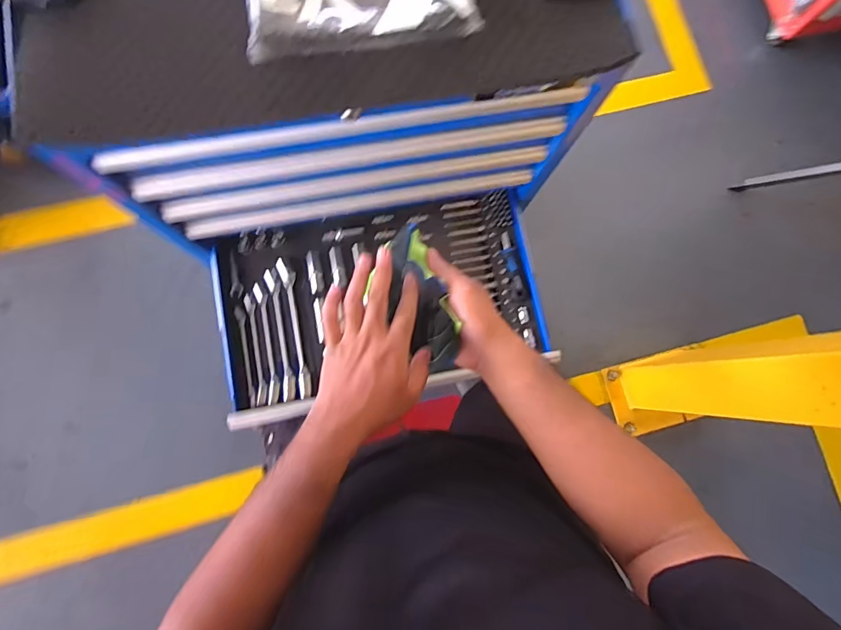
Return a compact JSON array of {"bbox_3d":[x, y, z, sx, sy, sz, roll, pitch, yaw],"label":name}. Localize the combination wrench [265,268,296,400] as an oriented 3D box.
[{"bbox_3d":[-0.260,0.037,0.830,0.026,0.010,0.245,-11,82,-6],"label":"combination wrench"}]

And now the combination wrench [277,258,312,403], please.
[{"bbox_3d":[-0.234,0.022,0.836,0.027,0.023,0.259,-11,82,-6],"label":"combination wrench"}]

